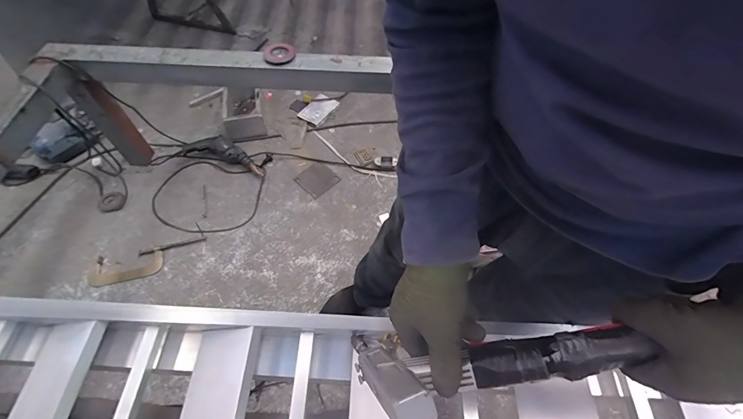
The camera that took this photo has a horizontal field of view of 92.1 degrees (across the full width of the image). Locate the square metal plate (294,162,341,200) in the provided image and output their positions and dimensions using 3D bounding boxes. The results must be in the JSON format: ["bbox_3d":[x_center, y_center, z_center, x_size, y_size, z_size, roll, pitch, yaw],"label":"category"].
[{"bbox_3d":[-0.222,-0.125,1.472,0.142,0.008,0.143,40,67,22],"label":"square metal plate"}]

